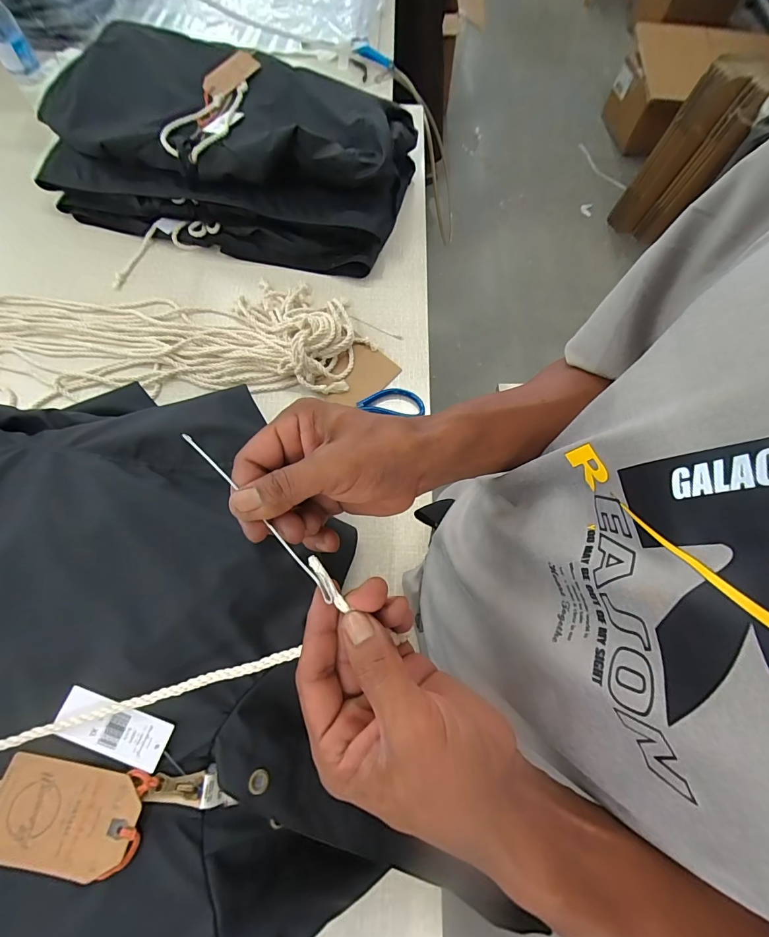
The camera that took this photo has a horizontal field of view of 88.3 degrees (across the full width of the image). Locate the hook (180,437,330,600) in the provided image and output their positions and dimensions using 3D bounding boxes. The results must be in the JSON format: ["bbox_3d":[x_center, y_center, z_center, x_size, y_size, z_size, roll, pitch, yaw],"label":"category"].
[{"bbox_3d":[-0.071,0.023,0.218,0.005,0.004,0.128,-42,78,-17],"label":"hook"}]

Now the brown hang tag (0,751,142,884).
[{"bbox_3d":[-0.223,0.239,0.273,0.099,0.004,0.059,11,63,1],"label":"brown hang tag"}]

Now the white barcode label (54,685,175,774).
[{"bbox_3d":[-0.201,0.192,0.292,0.082,0.006,0.032,22,70,1],"label":"white barcode label"}]

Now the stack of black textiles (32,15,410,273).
[{"bbox_3d":[-0.261,-0.569,0.699,0.587,0.160,0.343,15,68,4],"label":"stack of black textiles"}]

